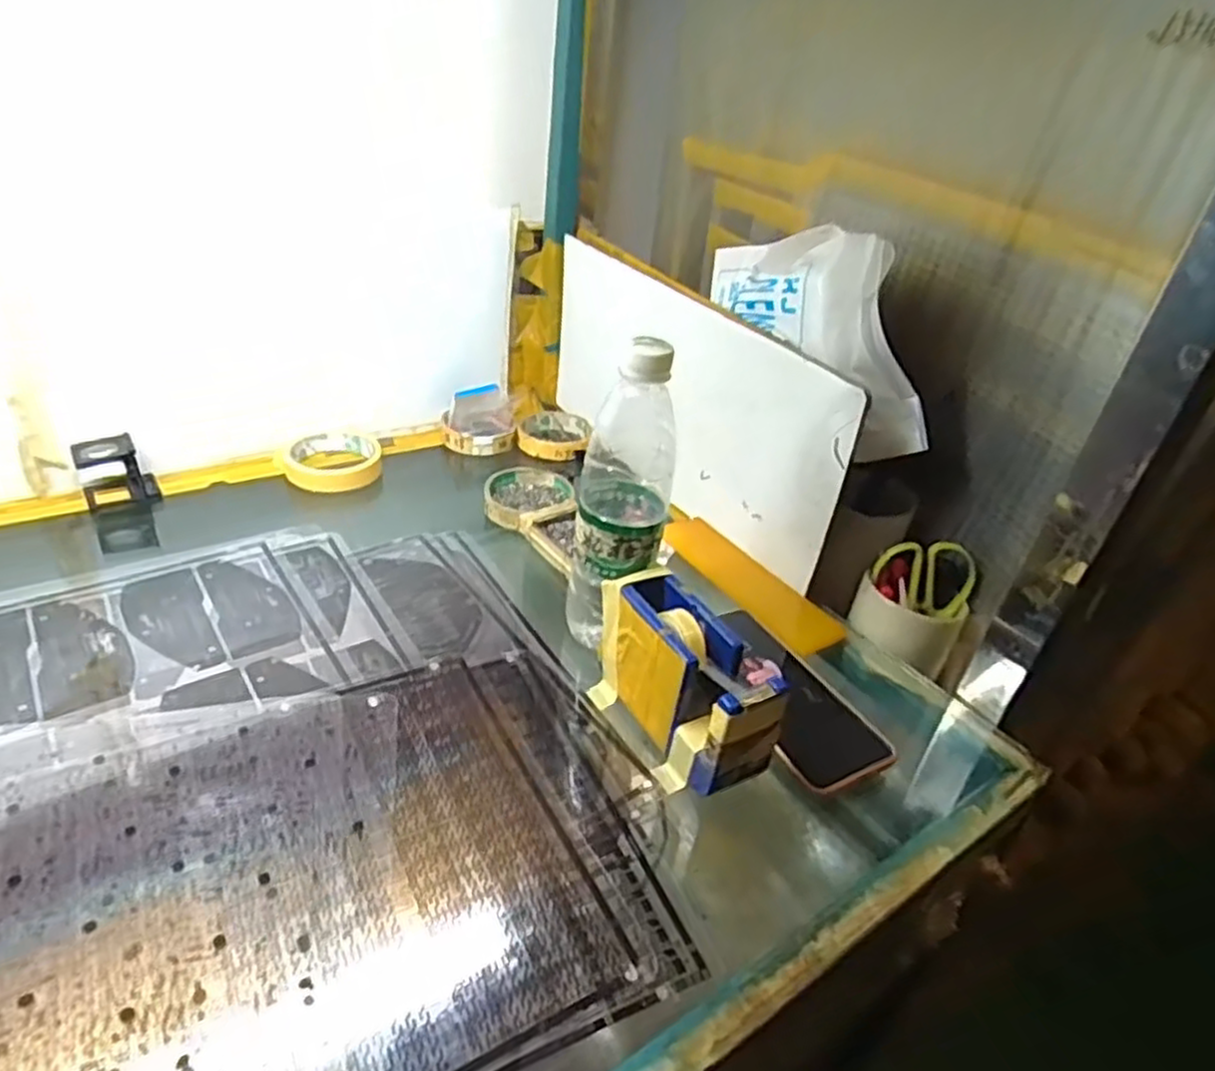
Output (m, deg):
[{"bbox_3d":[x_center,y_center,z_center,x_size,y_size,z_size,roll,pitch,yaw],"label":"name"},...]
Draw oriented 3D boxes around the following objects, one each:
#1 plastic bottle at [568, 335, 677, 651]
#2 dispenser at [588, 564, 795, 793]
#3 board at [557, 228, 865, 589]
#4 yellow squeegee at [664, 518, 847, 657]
[{"bbox_3d":[0.010,-0.024,0.512,0.063,0.220,0.079,5,31,-1],"label":"plastic bottle"},{"bbox_3d":[0.045,0.091,0.468,0.058,0.080,0.140,-15,37,-30],"label":"dispenser"},{"bbox_3d":[0.063,-0.131,0.709,0.014,0.189,0.411,-15,37,-30],"label":"board"},{"bbox_3d":[0.122,0.039,0.655,0.008,0.041,0.191,11,23,-46],"label":"yellow squeegee"}]

